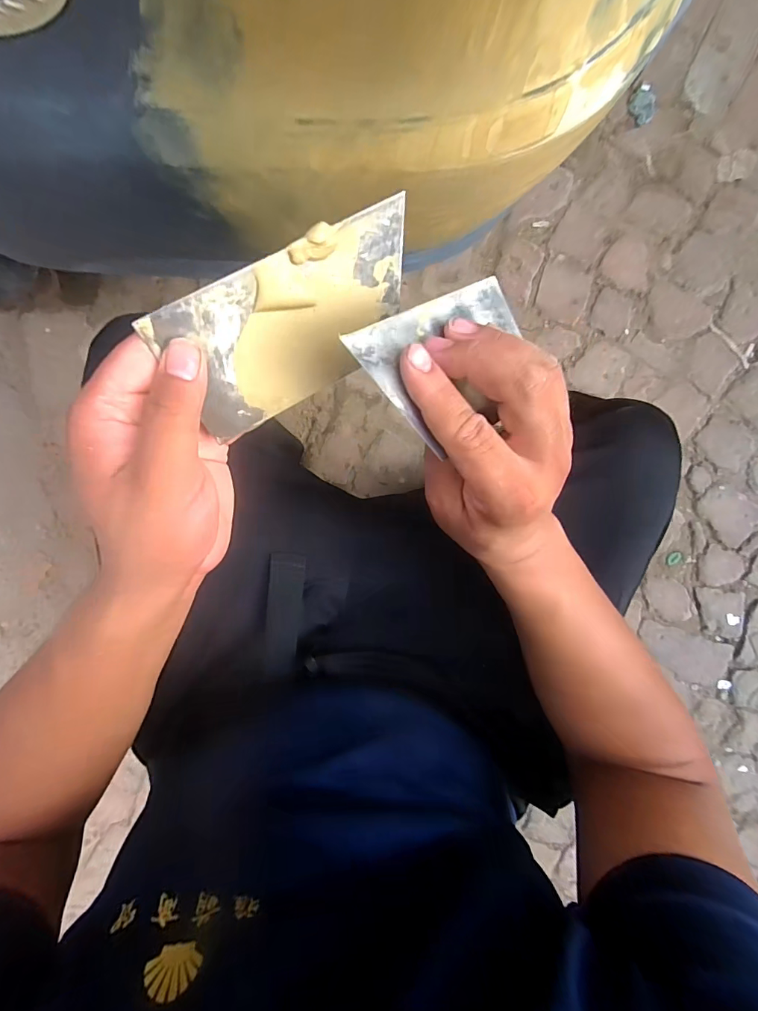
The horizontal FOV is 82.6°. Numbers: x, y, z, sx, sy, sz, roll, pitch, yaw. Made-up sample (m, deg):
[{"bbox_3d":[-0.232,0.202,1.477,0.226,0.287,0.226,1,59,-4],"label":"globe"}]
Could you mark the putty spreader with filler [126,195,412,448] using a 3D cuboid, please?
[{"bbox_3d":[-0.041,-0.095,0.233,0.136,0.004,0.077,-31,138,-9],"label":"putty spreader with filler"}]

